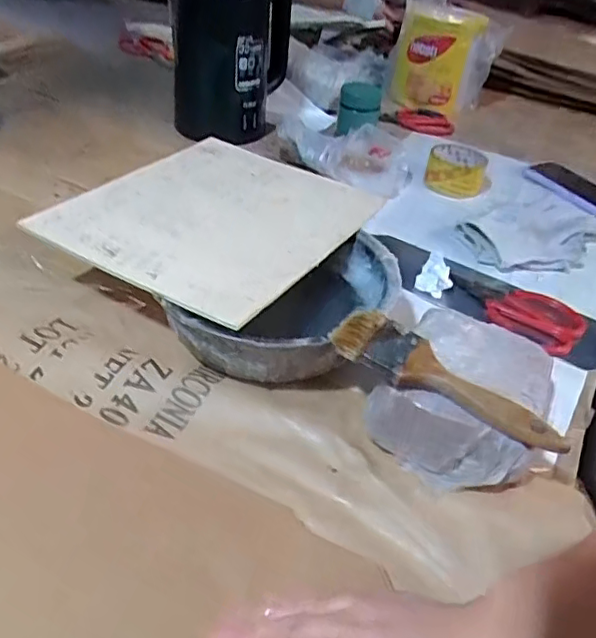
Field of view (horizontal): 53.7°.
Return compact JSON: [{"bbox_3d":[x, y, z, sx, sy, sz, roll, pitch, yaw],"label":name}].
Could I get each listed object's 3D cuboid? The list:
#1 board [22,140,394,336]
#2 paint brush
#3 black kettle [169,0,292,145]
[{"bbox_3d":[-0.075,-0.106,0.588,0.240,0.011,0.296,22,39,20],"label":"board"},{"bbox_3d":[0.104,0.045,0.422,0.172,0.014,0.044,32,61,20],"label":"paint brush"},{"bbox_3d":[-0.105,-0.423,0.958,0.175,0.232,0.157,3,37,-6],"label":"black kettle"}]

